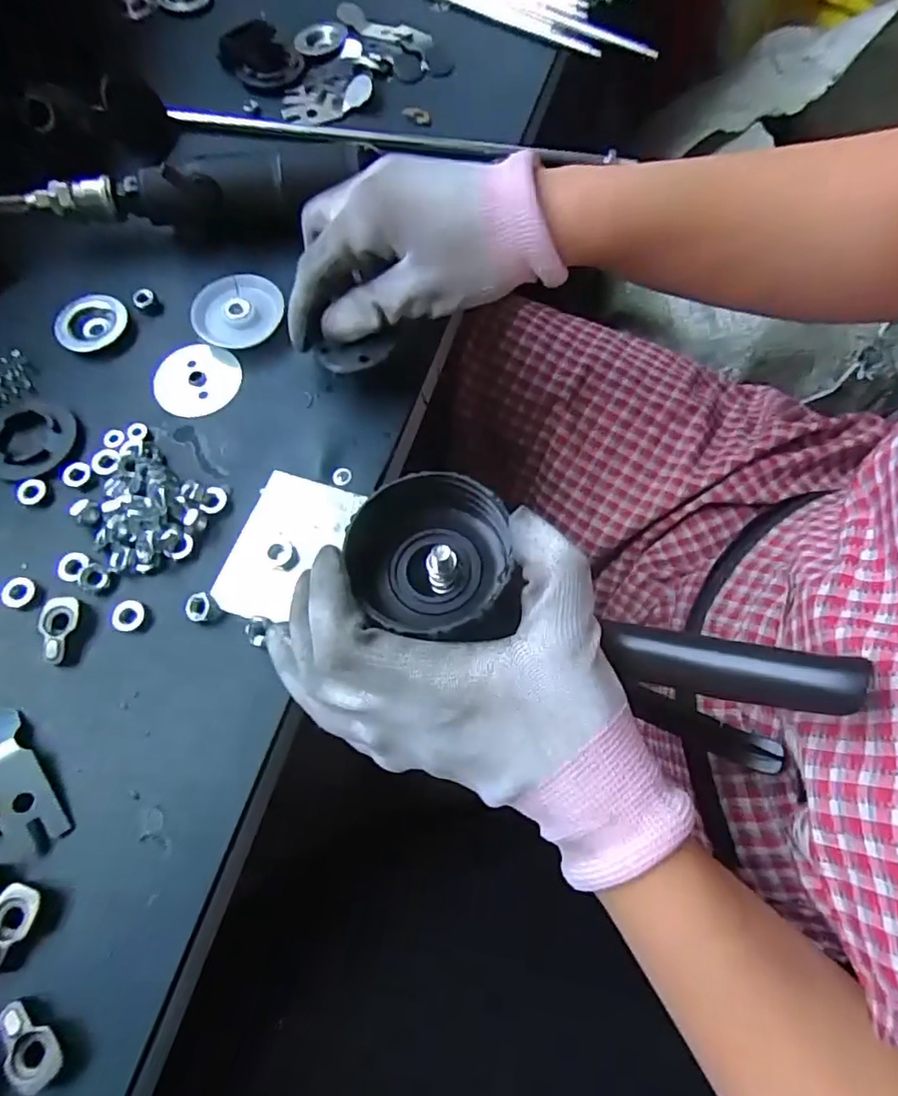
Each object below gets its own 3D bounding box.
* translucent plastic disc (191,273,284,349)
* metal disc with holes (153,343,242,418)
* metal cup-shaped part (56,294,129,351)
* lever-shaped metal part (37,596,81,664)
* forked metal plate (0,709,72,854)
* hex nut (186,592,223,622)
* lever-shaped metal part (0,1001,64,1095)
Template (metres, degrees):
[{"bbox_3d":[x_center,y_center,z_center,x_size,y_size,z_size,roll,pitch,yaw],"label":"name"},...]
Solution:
[{"bbox_3d":[-0.117,-0.132,0.330,0.045,0.011,0.049,0,69,0],"label":"translucent plastic disc"},{"bbox_3d":[-0.137,-0.092,0.320,0.043,0.004,0.045,0,69,0],"label":"metal disc with holes"},{"bbox_3d":[-0.204,-0.128,0.336,0.032,0.011,0.038,10,69,4],"label":"metal cup-shaped part"},{"bbox_3d":[-0.176,0.037,0.264,0.016,0.007,0.029,0,69,0],"label":"lever-shaped metal part"},{"bbox_3d":[-0.179,0.094,0.242,0.021,0.010,0.063,-38,74,-14],"label":"forked metal plate"},{"bbox_3d":[-0.112,0.028,0.269,0.013,0.008,0.013,34,73,12],"label":"hex nut"},{"bbox_3d":[-0.148,0.174,0.207,0.029,0.008,0.015,37,73,13],"label":"lever-shaped metal part"}]

